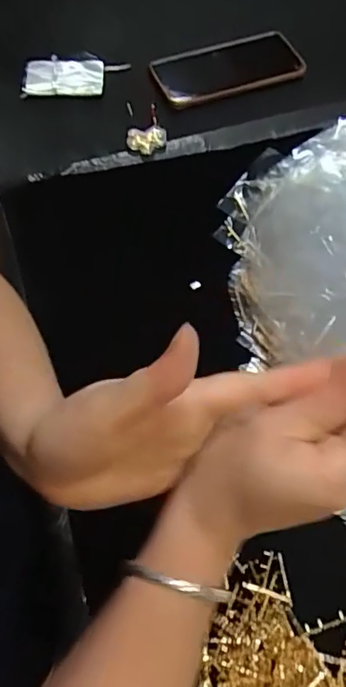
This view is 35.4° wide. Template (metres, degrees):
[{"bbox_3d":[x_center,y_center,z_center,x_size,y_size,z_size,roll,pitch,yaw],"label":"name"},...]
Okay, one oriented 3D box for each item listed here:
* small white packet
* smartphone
[{"bbox_3d":[-0.123,-0.298,0.607,0.088,0.015,0.047,-6,63,-3],"label":"small white packet"},{"bbox_3d":[0.062,-0.318,0.621,0.166,0.013,0.087,-16,64,-7],"label":"smartphone"}]

